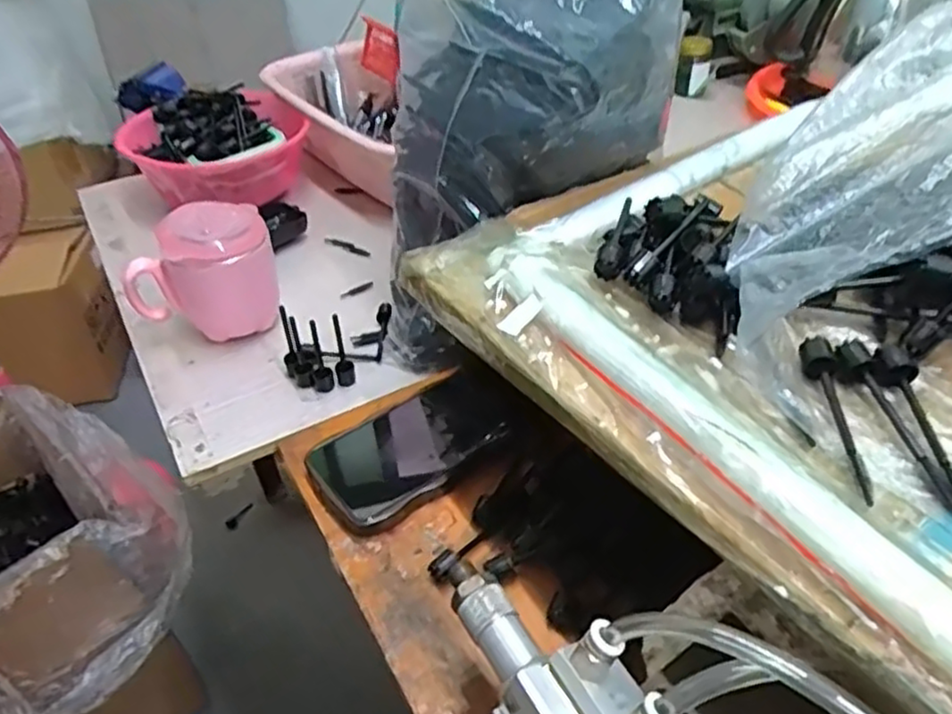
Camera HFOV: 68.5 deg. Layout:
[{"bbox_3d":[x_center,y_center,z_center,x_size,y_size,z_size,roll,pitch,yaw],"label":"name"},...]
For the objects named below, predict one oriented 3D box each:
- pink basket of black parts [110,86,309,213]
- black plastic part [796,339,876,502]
[{"bbox_3d":[-0.265,-0.218,0.719,0.177,0.082,0.147,-17,43,-17],"label":"pink basket of black parts"},{"bbox_3d":[0.152,0.023,0.294,0.014,0.013,0.083,3,41,6],"label":"black plastic part"}]

